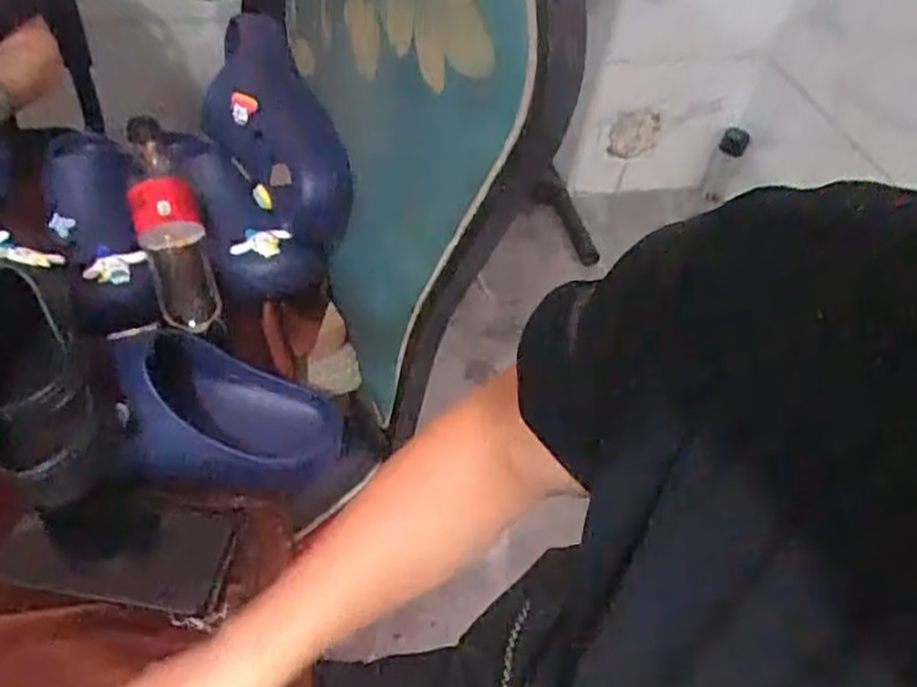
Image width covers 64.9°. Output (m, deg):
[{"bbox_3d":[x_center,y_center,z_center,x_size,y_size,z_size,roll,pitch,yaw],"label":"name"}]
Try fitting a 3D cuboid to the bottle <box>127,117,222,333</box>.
[{"bbox_3d":[-0.281,-0.121,0.697,0.061,0.052,0.249,-15,76,-19],"label":"bottle"}]

